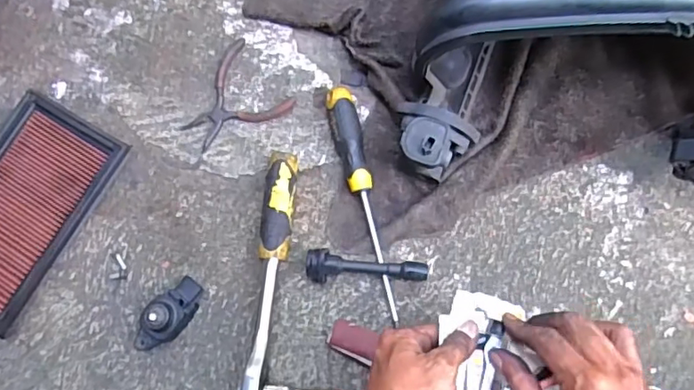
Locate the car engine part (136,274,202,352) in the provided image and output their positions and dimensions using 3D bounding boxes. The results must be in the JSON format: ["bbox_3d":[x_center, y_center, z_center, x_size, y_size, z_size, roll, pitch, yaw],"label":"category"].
[{"bbox_3d":[-0.183,0.124,0.568,0.036,0.046,0.084,44,87,9],"label":"car engine part"}]

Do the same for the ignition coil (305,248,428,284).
[{"bbox_3d":[0.020,0.076,0.563,0.117,0.031,0.031,5,85,7],"label":"ignition coil"}]

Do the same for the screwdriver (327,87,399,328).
[{"bbox_3d":[0.021,0.006,0.583,0.030,0.023,0.245,-15,81,2],"label":"screwdriver"}]

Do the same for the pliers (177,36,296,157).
[{"bbox_3d":[-0.130,-0.101,0.620,0.113,0.008,0.100,-42,81,-2],"label":"pliers"}]

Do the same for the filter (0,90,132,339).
[{"bbox_3d":[-0.354,0.014,0.610,0.137,0.039,0.231,31,85,8],"label":"filter"}]

